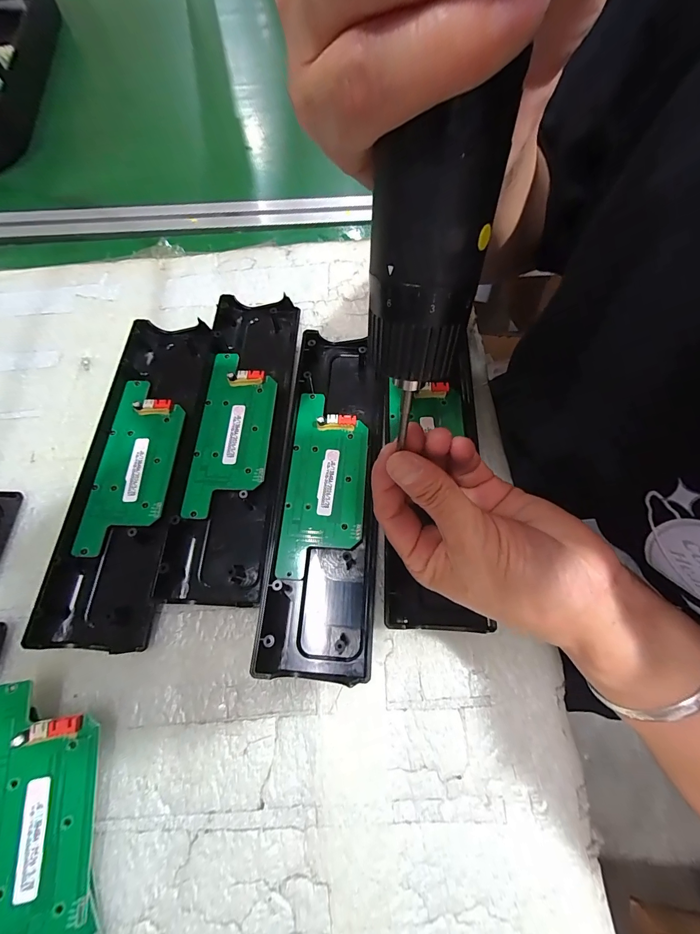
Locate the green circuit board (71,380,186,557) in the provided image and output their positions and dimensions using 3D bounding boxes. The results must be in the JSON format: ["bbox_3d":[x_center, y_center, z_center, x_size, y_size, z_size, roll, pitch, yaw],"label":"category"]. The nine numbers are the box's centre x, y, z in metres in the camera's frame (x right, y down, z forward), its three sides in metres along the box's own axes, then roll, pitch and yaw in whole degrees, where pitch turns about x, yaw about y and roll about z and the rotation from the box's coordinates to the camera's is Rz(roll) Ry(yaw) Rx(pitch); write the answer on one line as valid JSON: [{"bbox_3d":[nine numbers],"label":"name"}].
[{"bbox_3d":[-0.158,-0.004,0.264,0.053,0.015,0.133,2,68,3],"label":"green circuit board"}]

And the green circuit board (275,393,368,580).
[{"bbox_3d":[-0.017,0.009,0.255,0.055,0.011,0.133,4,68,4],"label":"green circuit board"}]

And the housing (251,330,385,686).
[{"bbox_3d":[-0.014,0.009,0.254,0.071,0.019,0.243,2,68,3],"label":"housing"}]

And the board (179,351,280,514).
[{"bbox_3d":[-0.089,-0.028,0.271,0.055,0.013,0.133,2,68,3],"label":"board"}]

